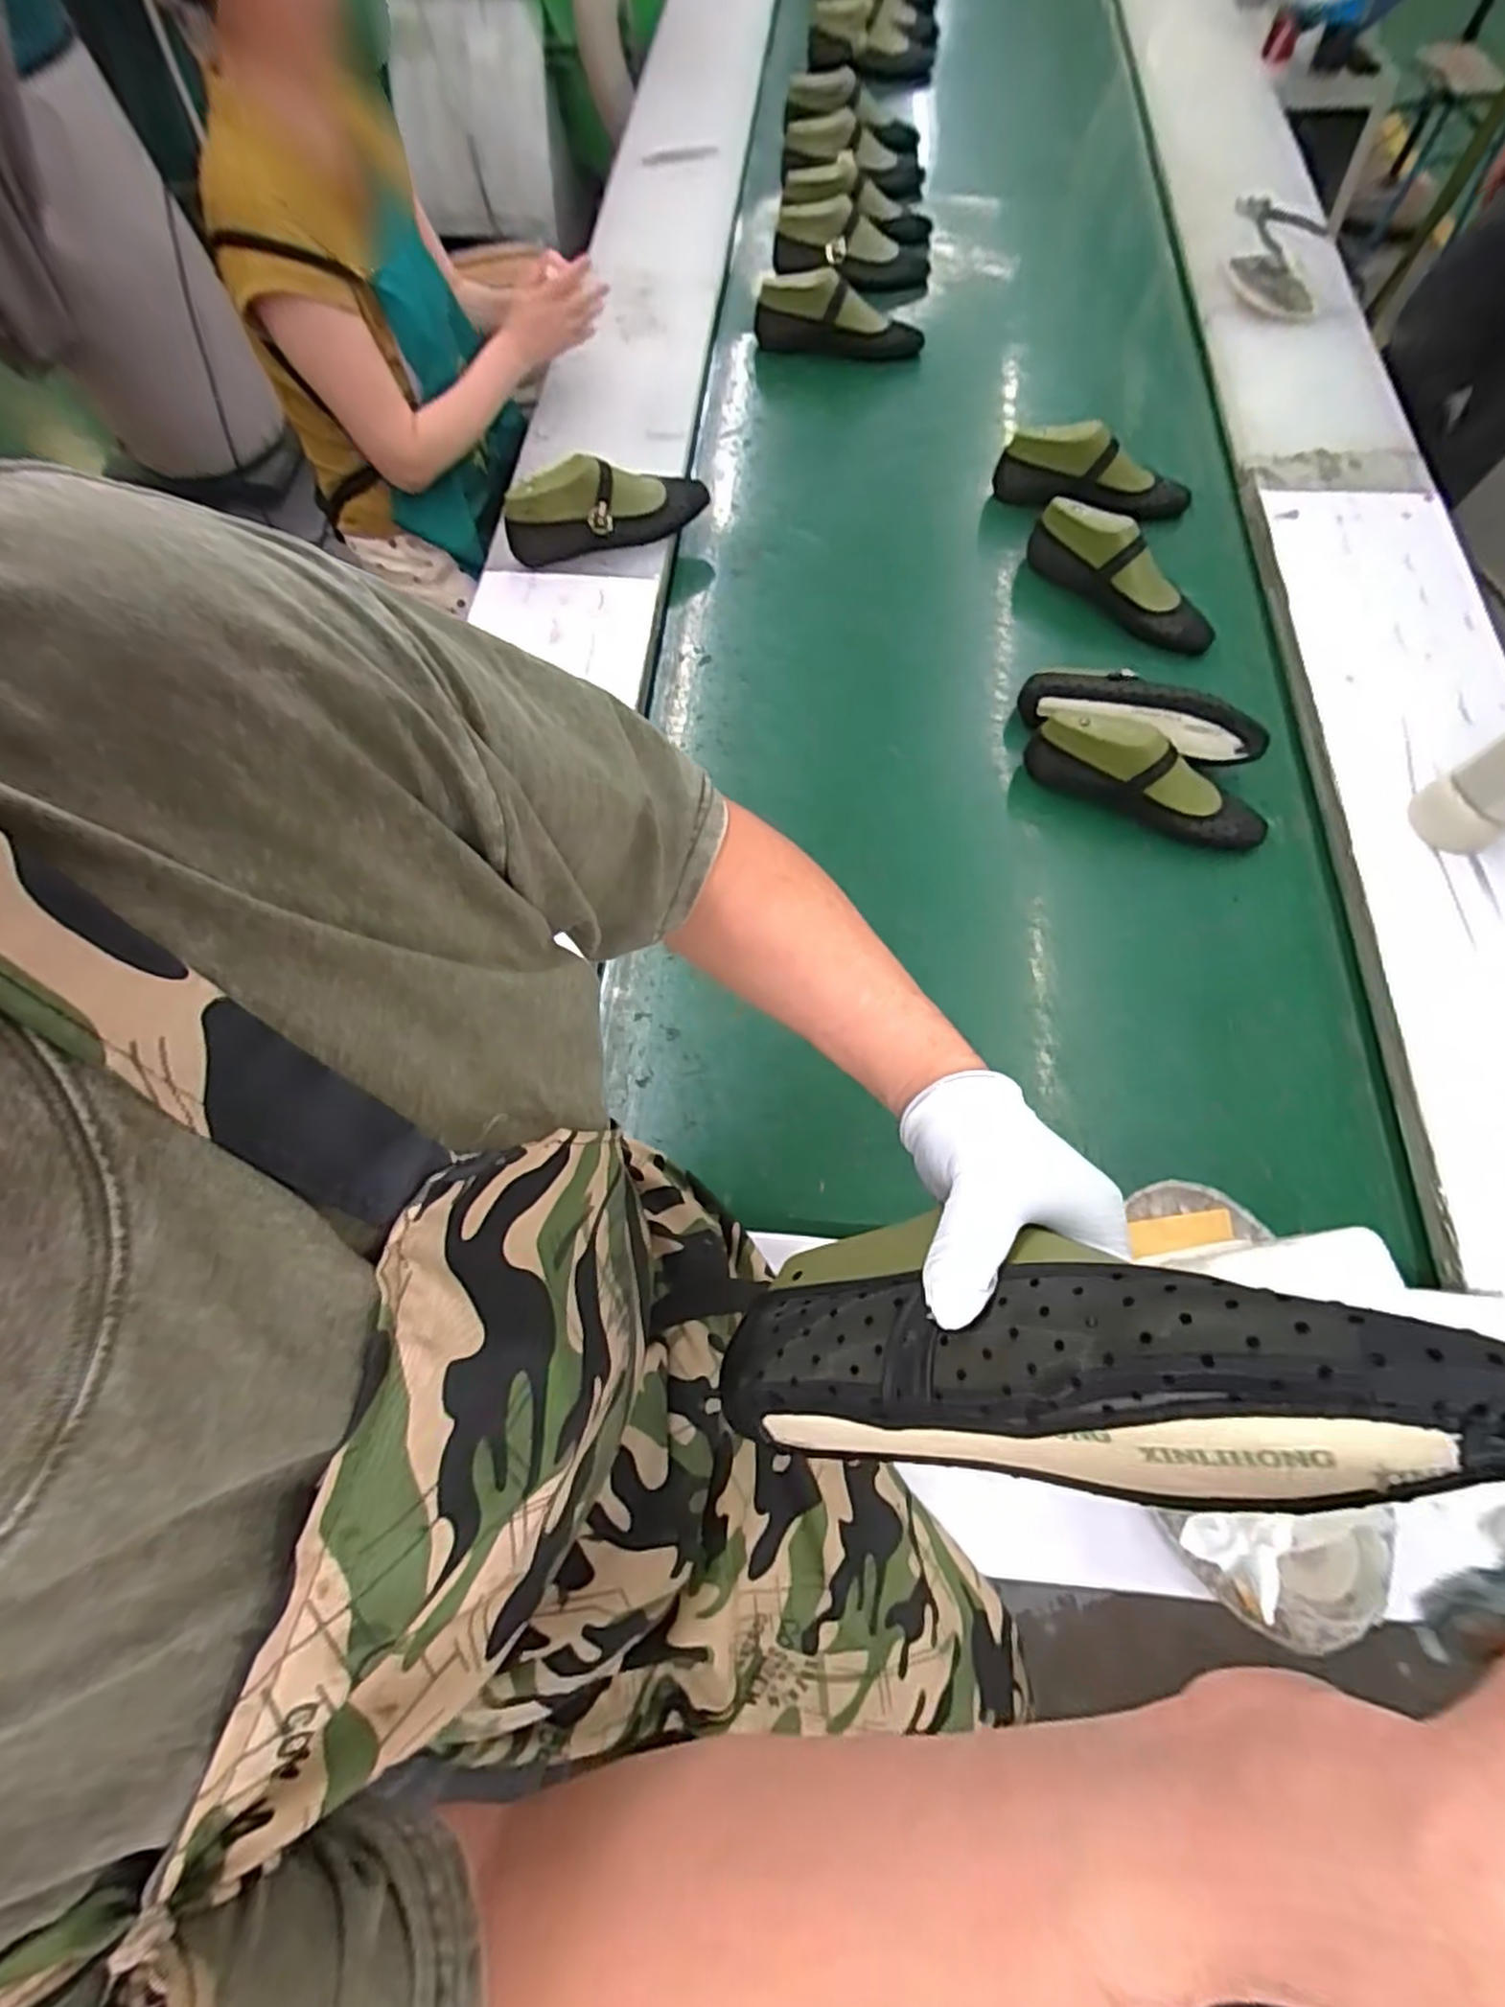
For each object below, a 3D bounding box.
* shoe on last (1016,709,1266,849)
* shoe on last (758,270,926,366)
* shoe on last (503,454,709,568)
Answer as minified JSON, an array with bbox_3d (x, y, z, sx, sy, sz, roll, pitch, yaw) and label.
[{"bbox_3d":[0.478,-0.266,0.909,0.293,0.111,0.077,23,69,11],"label":"shoe on last"},{"bbox_3d":[0.162,-1.273,1.396,0.313,0.102,0.089,7,67,4],"label":"shoe on last"},{"bbox_3d":[-0.200,-0.708,1.060,0.294,0.117,0.076,-20,68,-8],"label":"shoe on last"}]

